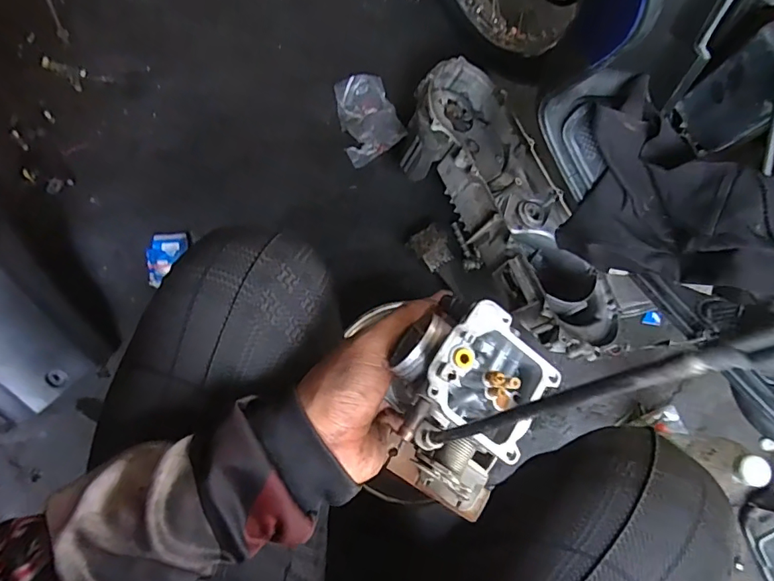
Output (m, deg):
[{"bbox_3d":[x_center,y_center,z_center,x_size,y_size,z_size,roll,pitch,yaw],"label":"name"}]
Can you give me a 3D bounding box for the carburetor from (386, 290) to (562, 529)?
[{"bbox_3d":[0.044,0.069,0.290,0.079,0.095,0.107,25,73,8],"label":"carburetor"}]

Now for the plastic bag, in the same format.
[{"bbox_3d":[-0.029,-0.286,0.805,0.098,0.044,0.136,-14,72,-5],"label":"plastic bag"}]

